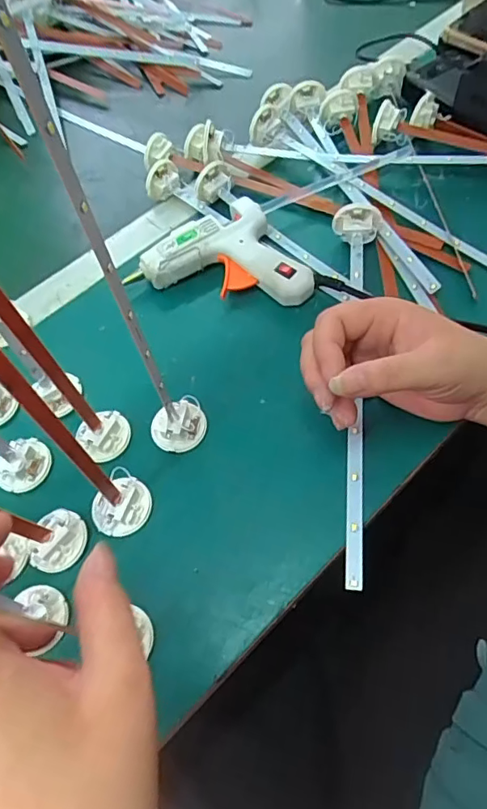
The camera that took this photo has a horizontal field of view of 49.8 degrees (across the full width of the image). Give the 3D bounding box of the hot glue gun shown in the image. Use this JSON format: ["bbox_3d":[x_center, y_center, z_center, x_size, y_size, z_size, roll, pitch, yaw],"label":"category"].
[{"bbox_3d":[-0.012,-0.128,0.435,0.143,0.033,0.079,8,60,11],"label":"hot glue gun"}]

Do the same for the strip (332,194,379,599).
[{"bbox_3d":[0.080,-0.022,0.372,0.033,0.026,0.287,3,67,6],"label":"strip"}]

